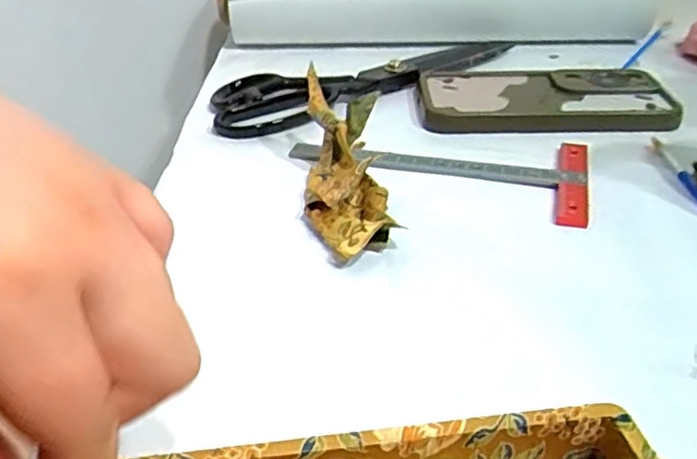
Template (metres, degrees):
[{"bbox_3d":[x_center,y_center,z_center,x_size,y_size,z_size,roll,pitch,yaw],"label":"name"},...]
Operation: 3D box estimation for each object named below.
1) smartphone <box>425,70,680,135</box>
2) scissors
[{"bbox_3d":[0.129,-0.089,0.454,0.160,0.012,0.078,0,33,2],"label":"smartphone"},{"bbox_3d":[0.018,-0.109,0.483,0.240,0.012,0.075,-15,36,-19],"label":"scissors"}]

